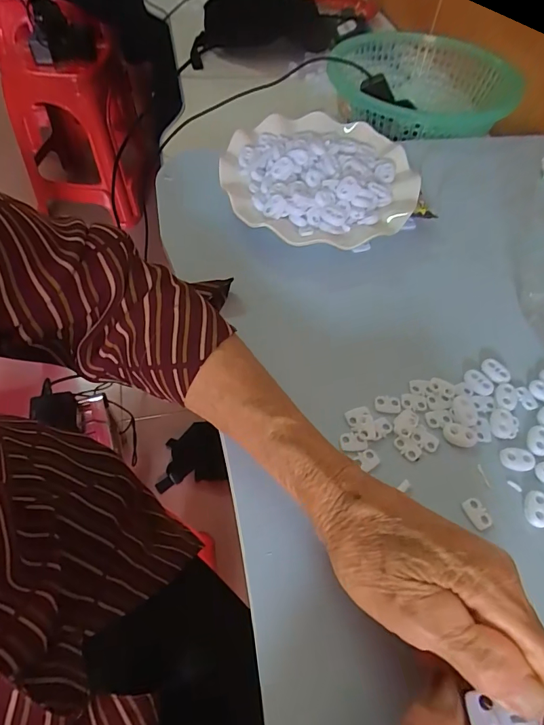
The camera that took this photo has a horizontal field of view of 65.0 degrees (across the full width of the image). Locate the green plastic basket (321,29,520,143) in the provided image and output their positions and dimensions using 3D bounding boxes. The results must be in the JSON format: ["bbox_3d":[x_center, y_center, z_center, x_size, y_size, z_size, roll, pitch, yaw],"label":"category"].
[{"bbox_3d":[0.179,-0.336,0.544,0.208,0.082,0.205,8,56,2],"label":"green plastic basket"}]

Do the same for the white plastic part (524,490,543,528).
[{"bbox_3d":[0.165,0.090,0.265,0.015,0.004,0.021,16,57,7],"label":"white plastic part"}]

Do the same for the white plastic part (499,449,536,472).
[{"bbox_3d":[0.163,0.064,0.282,0.022,0.004,0.014,3,56,-1],"label":"white plastic part"}]

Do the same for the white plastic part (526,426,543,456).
[{"bbox_3d":[0.182,0.052,0.289,0.015,0.004,0.023,29,59,16],"label":"white plastic part"}]

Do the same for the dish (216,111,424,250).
[{"bbox_3d":[0.044,-0.173,0.401,0.172,0.040,0.170,2,56,-2],"label":"dish"}]

